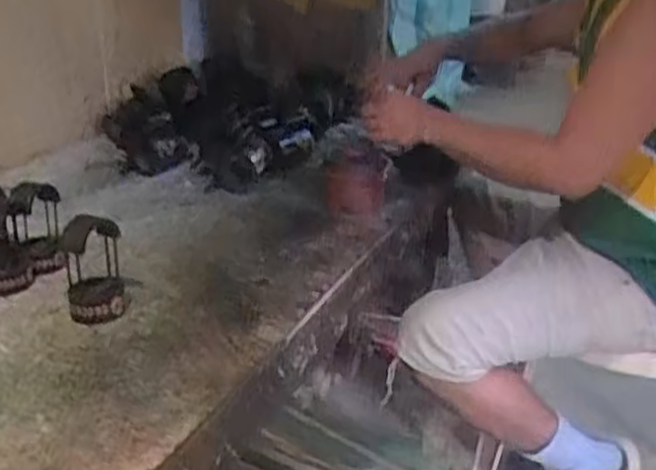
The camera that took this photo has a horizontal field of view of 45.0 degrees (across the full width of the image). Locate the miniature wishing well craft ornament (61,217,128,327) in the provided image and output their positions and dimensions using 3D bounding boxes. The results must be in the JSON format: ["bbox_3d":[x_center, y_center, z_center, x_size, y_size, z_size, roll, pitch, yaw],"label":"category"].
[{"bbox_3d":[-0.269,0.036,0.914,0.067,0.127,0.096,-5,22,-16],"label":"miniature wishing well craft ornament"}]

